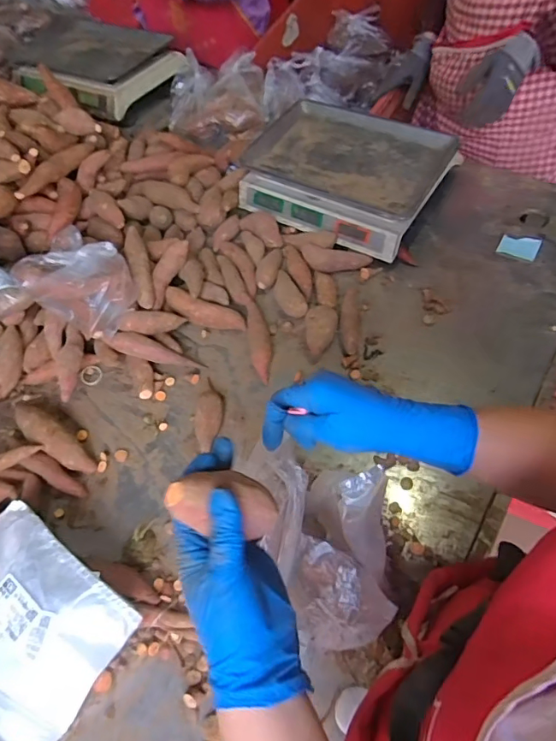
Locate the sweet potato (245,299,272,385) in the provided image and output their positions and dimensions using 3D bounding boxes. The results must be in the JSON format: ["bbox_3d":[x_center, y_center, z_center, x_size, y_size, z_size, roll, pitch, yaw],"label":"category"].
[{"bbox_3d":[-0.029,-0.047,0.751,0.031,0.025,0.153,-9,55,-3],"label":"sweet potato"}]

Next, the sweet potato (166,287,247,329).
[{"bbox_3d":[-0.115,-0.093,0.772,0.132,0.034,0.038,21,57,-3],"label":"sweet potato"}]

